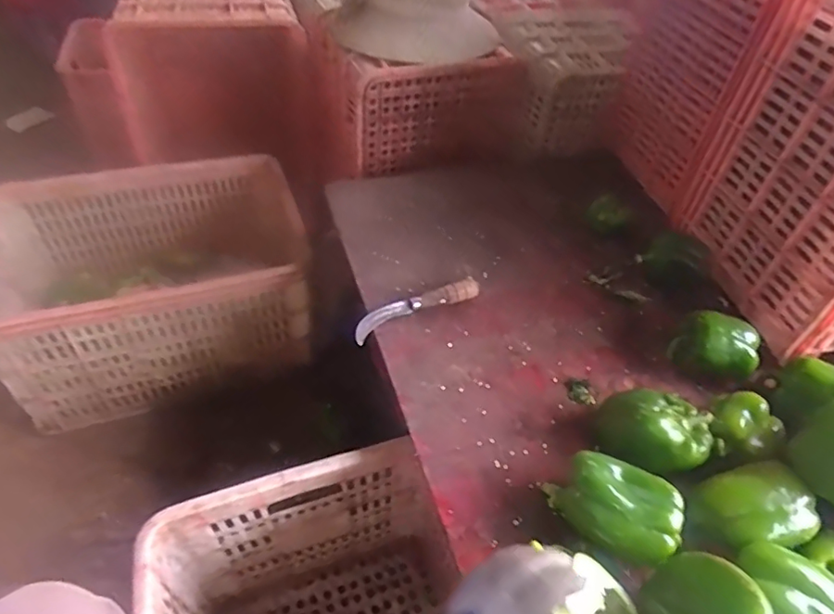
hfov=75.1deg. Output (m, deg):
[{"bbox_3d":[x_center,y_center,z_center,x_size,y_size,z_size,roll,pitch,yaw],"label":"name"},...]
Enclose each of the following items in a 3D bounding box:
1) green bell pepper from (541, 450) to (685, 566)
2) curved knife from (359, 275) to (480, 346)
[{"bbox_3d":[0.192,0.199,0.535,0.124,0.074,0.081,26,49,18],"label":"green bell pepper"},{"bbox_3d":[0.002,-0.005,0.764,0.197,0.022,0.044,-23,53,-25],"label":"curved knife"}]

